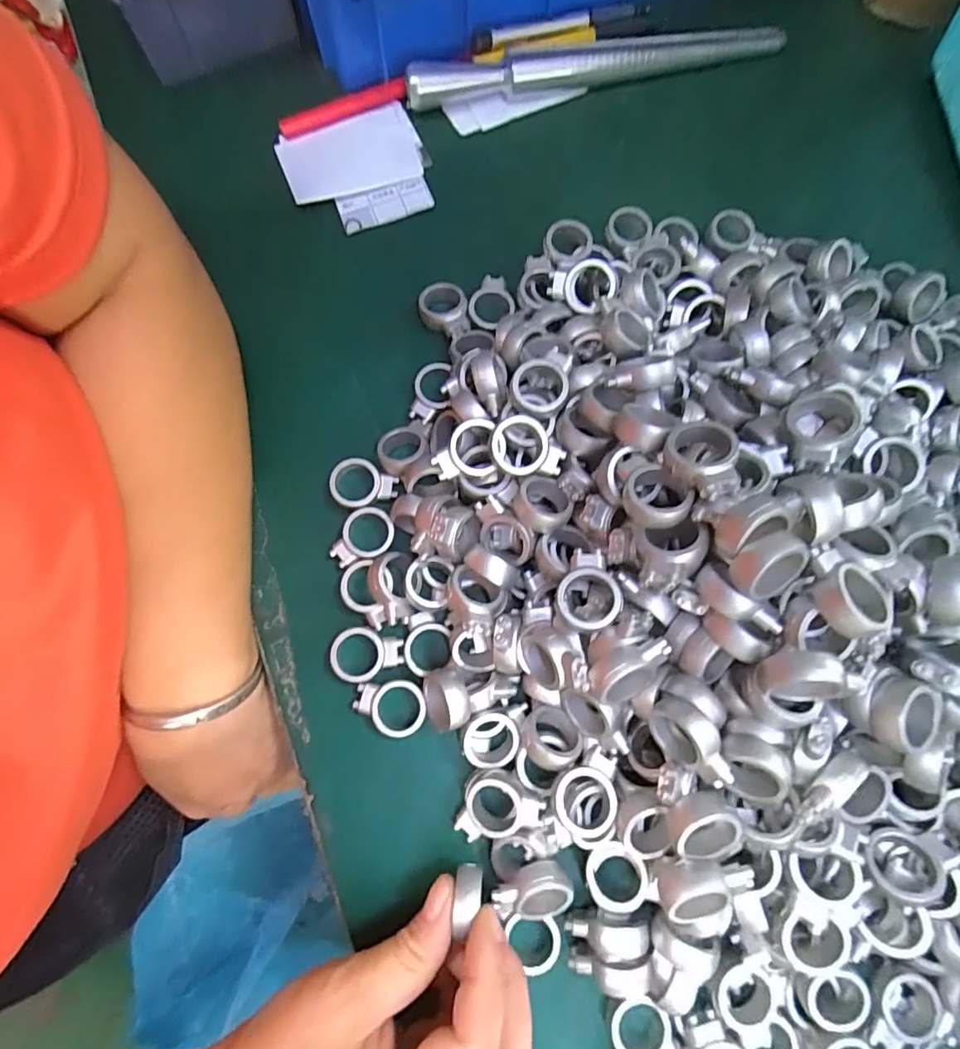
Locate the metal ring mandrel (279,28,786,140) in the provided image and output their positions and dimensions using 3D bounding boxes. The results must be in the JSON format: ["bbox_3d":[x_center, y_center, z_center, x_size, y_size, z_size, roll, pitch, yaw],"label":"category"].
[{"bbox_3d":[0.034,-0.276,0.318,0.304,0.021,0.019,-11,79,-4],"label":"metal ring mandrel"}]

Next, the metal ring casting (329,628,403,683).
[{"bbox_3d":[-0.054,0.063,0.253,0.033,0.009,0.025,4,78,-1],"label":"metal ring casting"}]

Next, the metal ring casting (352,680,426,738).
[{"bbox_3d":[-0.043,0.086,0.250,0.034,0.009,0.025,15,78,2],"label":"metal ring casting"}]

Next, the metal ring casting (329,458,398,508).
[{"bbox_3d":[-0.060,-0.020,0.269,0.033,0.008,0.025,9,78,0],"label":"metal ring casting"}]

